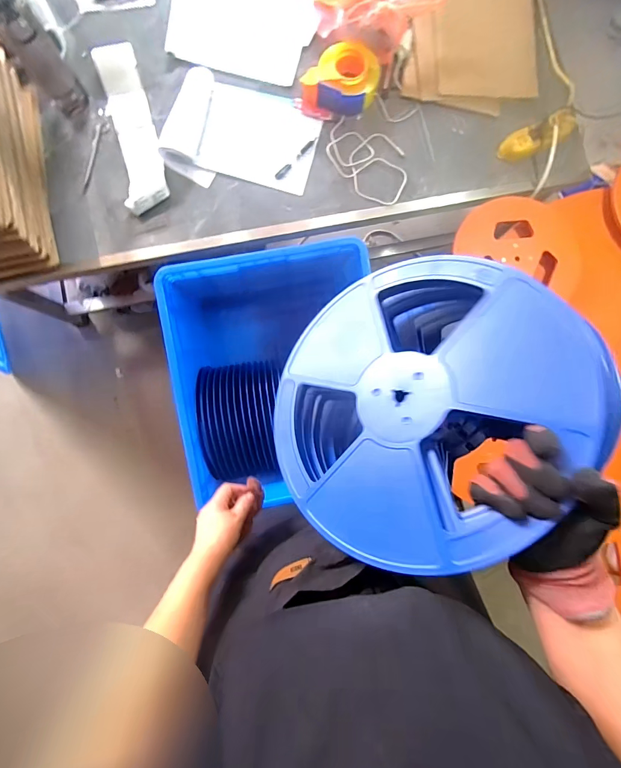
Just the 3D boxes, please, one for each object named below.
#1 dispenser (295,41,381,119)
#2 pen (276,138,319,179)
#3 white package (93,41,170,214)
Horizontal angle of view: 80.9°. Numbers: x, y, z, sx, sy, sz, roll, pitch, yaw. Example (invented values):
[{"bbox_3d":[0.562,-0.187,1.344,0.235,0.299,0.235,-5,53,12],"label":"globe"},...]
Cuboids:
[{"bbox_3d":[0.067,-0.704,0.846,0.183,0.060,0.134,3,87,-2],"label":"dispenser"},{"bbox_3d":[-0.031,-0.534,0.863,0.132,0.009,0.018,-44,89,-4],"label":"pen"},{"bbox_3d":[-0.410,-0.589,0.837,0.093,0.028,0.394,-15,87,-3],"label":"white package"}]

